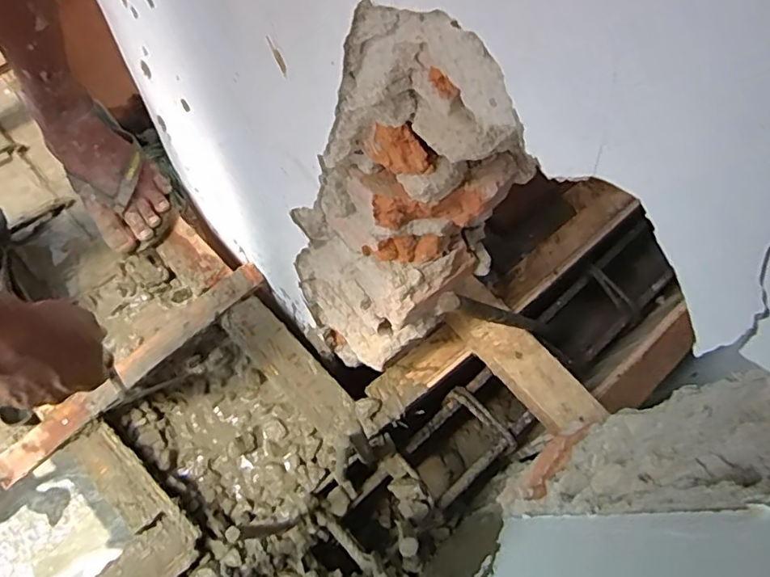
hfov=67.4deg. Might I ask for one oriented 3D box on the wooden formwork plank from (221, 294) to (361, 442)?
[{"bbox_3d":[-0.109,0.098,0.683,0.054,0.039,0.205,-41,77,-19],"label":"wooden formwork plank"}]

